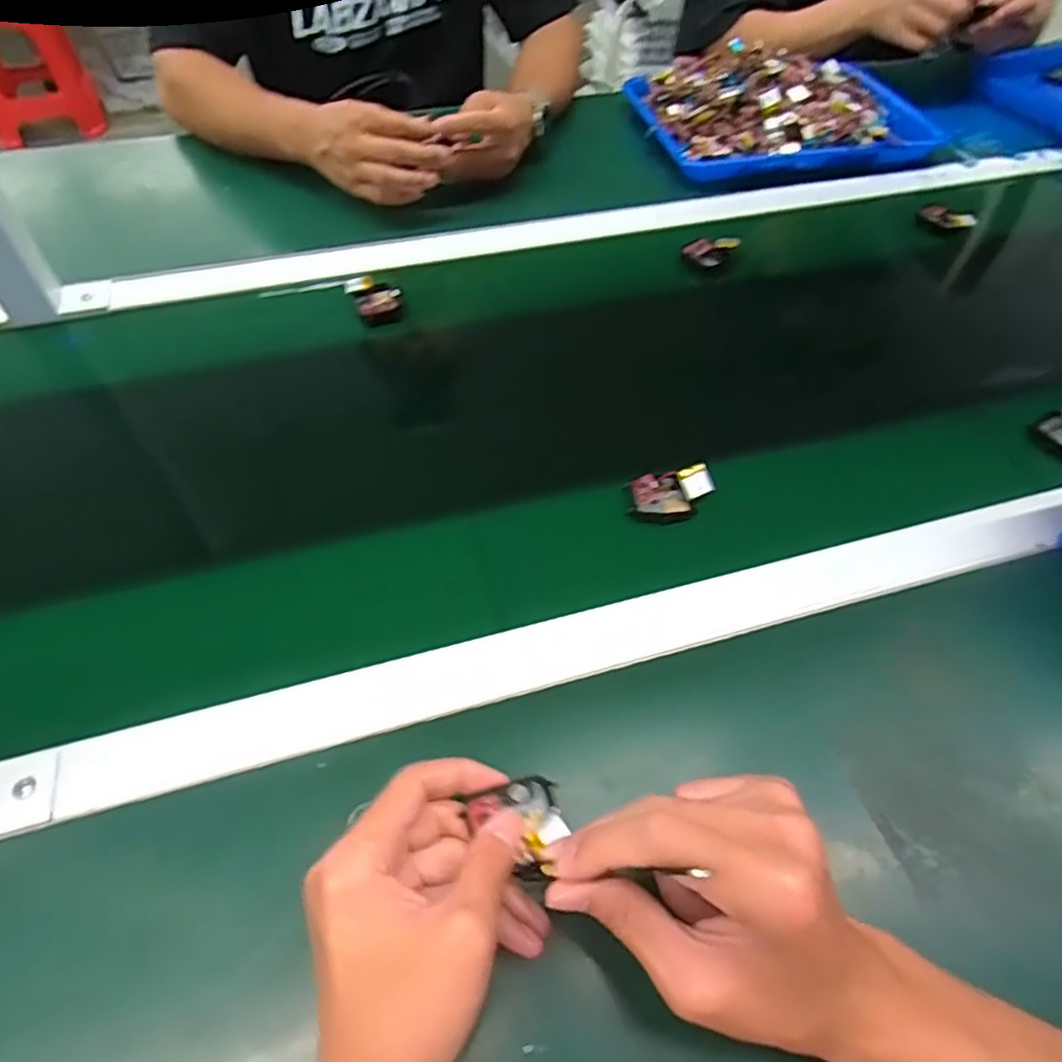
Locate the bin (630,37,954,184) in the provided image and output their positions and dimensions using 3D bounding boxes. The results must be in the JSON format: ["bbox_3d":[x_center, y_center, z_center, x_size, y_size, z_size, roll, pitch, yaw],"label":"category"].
[{"bbox_3d":[0.308,-0.514,0.805,0.342,0.069,0.215,-5,52,-9],"label":"bin"}]

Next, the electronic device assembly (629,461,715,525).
[{"bbox_3d":[0.099,-0.027,0.468,0.055,0.027,0.032,5,51,-1],"label":"electronic device assembly"}]

